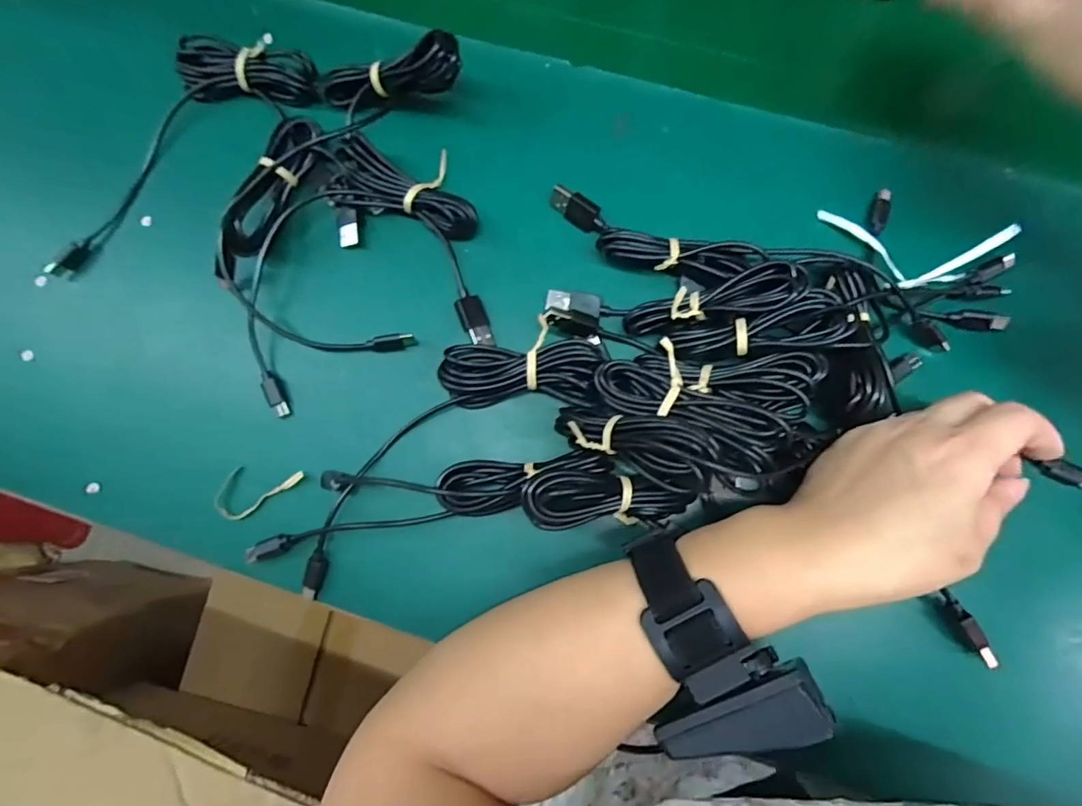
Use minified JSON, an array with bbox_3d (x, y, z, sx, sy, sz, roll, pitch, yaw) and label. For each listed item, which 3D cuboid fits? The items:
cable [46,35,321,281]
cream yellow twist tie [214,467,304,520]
[{"bbox_3d":[-0.232,-0.165,0.330,0.196,0.026,0.075,-35,84,2],"label":"cable"},{"bbox_3d":[-0.156,0.051,0.298,0.047,0.009,0.028,3,86,5],"label":"cream yellow twist tie"}]

